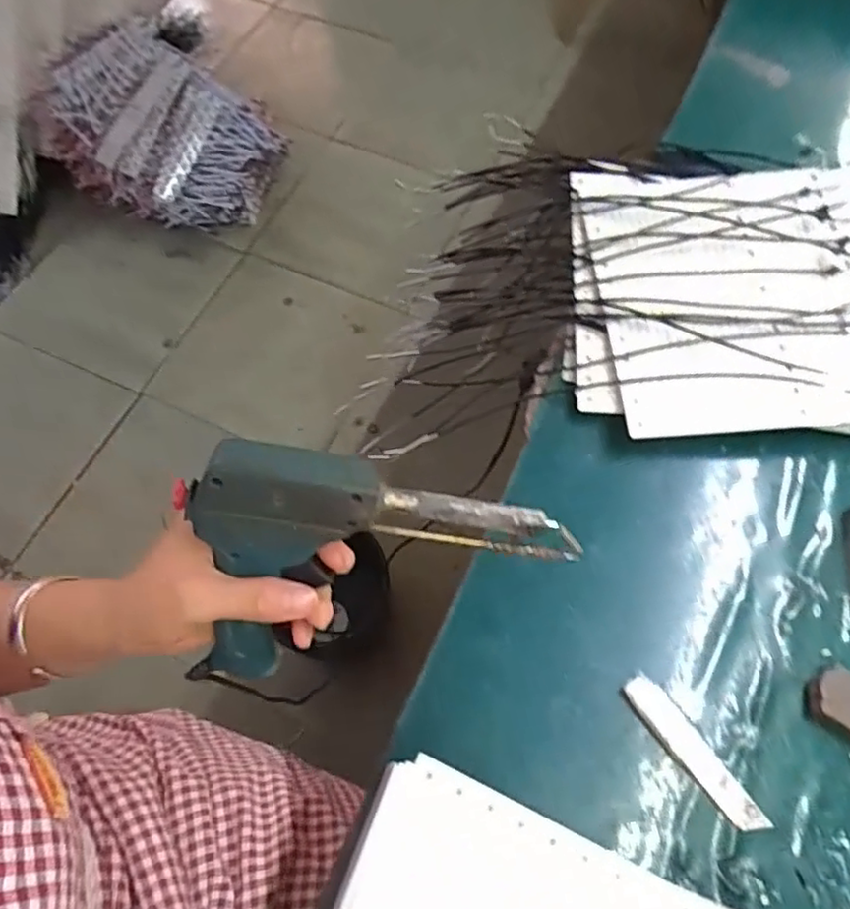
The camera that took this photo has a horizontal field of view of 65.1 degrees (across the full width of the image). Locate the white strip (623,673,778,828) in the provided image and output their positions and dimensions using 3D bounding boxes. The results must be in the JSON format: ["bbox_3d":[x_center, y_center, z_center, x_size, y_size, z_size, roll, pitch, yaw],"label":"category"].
[{"bbox_3d":[0.163,0.180,0.401,0.023,0.004,0.104,-36,71,-15],"label":"white strip"}]

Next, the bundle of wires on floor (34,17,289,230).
[{"bbox_3d":[-0.610,-0.734,1.526,0.477,0.251,0.378,33,69,15],"label":"bundle of wires on floor"}]

